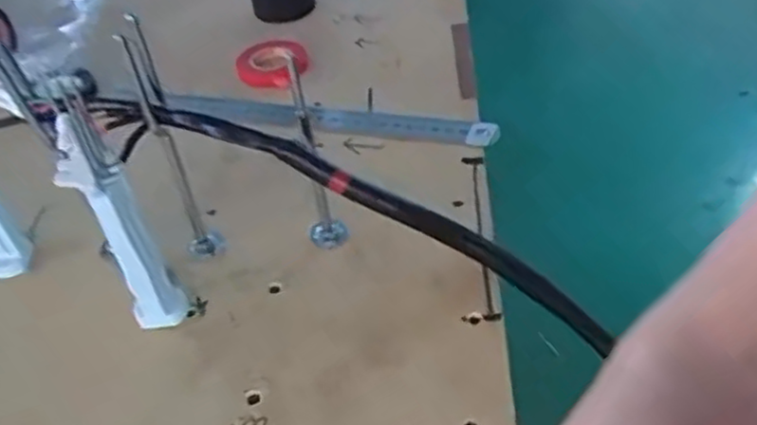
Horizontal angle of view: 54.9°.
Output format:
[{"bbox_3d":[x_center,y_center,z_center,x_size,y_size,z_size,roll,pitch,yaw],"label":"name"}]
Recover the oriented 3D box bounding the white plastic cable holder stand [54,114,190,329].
[{"bbox_3d":[-0.135,0.009,0.384,0.033,0.119,0.040,-23,44,-19],"label":"white plastic cable holder stand"}]

